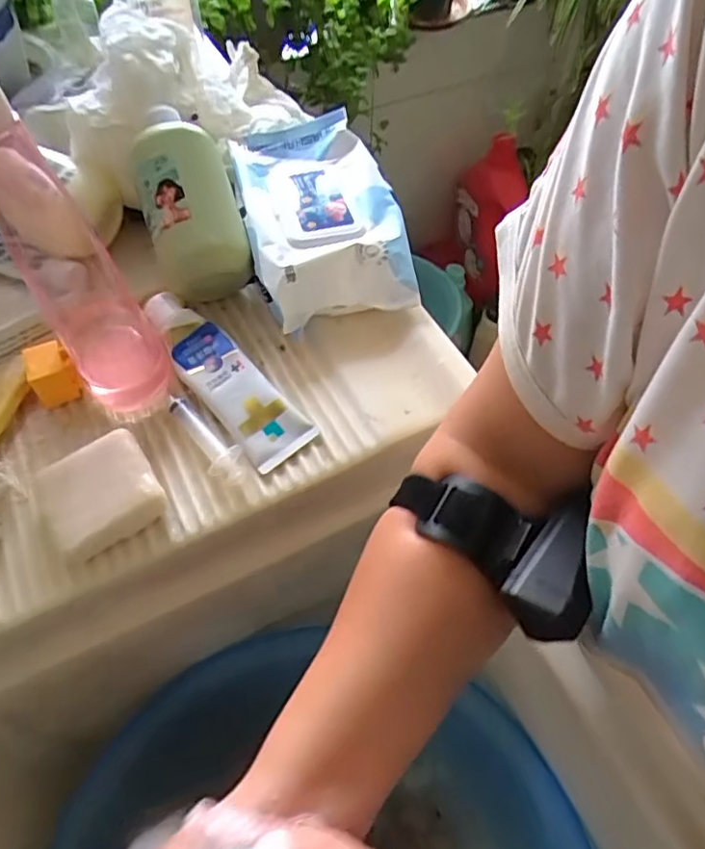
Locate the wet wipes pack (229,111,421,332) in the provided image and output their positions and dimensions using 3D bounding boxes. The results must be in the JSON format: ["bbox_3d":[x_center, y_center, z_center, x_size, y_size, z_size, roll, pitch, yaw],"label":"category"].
[{"bbox_3d":[-0.028,-0.170,0.505,0.117,0.053,0.210,-11,55,-8],"label":"wet wipes pack"}]

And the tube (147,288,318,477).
[{"bbox_3d":[-0.093,-0.038,0.438,0.044,0.026,0.158,-34,62,-22],"label":"tube"}]

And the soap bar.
[{"bbox_3d":[-0.159,0.043,0.389,0.066,0.028,0.062,-29,60,-19],"label":"soap bar"}]

